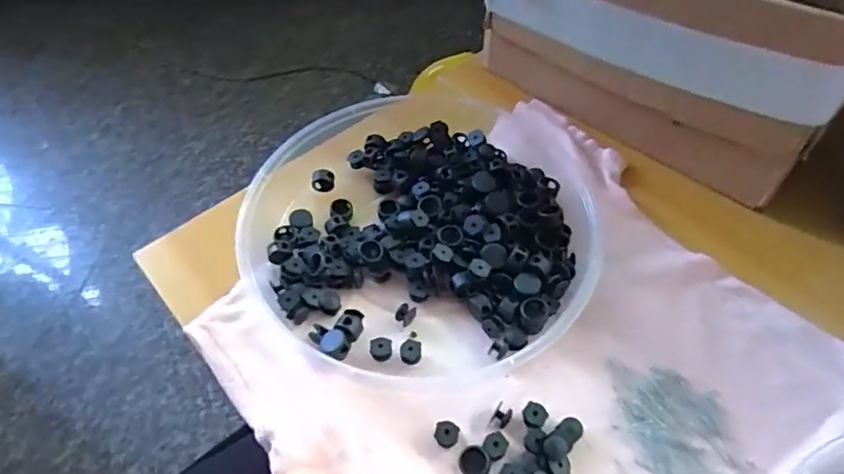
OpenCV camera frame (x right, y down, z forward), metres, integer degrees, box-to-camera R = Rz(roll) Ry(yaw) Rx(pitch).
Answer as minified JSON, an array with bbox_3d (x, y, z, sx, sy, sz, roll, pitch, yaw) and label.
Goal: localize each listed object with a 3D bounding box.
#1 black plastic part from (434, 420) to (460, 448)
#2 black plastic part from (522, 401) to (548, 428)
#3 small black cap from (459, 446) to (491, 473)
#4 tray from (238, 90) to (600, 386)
[{"bbox_3d":[0.014,0.113,0.322,0.013,0.009,0.013,0,54,0],"label":"black plastic part"},{"bbox_3d":[0.065,0.102,0.325,0.013,0.006,0.015,30,59,20],"label":"black plastic part"},{"bbox_3d":[0.029,0.124,0.310,0.016,0.007,0.017,-1,55,2],"label":"small black cap"},{"bbox_3d":[-0.009,-0.018,0.399,0.240,0.033,0.231,4,54,3],"label":"tray"}]

